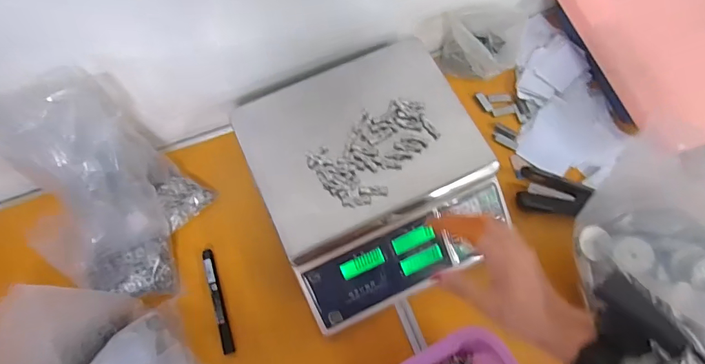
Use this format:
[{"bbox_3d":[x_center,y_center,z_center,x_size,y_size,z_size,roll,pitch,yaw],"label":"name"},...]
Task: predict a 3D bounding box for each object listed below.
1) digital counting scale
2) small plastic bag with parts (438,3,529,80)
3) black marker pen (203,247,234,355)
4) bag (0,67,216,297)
[{"bbox_3d":[0.030,-0.010,0.553,0.281,0.097,0.296,-24,70,-7],"label":"digital counting scale"},{"bbox_3d":[0.193,-0.210,0.639,0.110,0.102,0.104,-8,69,-1],"label":"small plastic bag with parts"},{"bbox_3d":[-0.181,0.157,0.560,0.013,0.014,0.139,-18,69,-5],"label":"black marker pen"},{"bbox_3d":[-0.296,0.014,0.507,0.173,0.194,0.220,-29,71,-9],"label":"bag"}]

